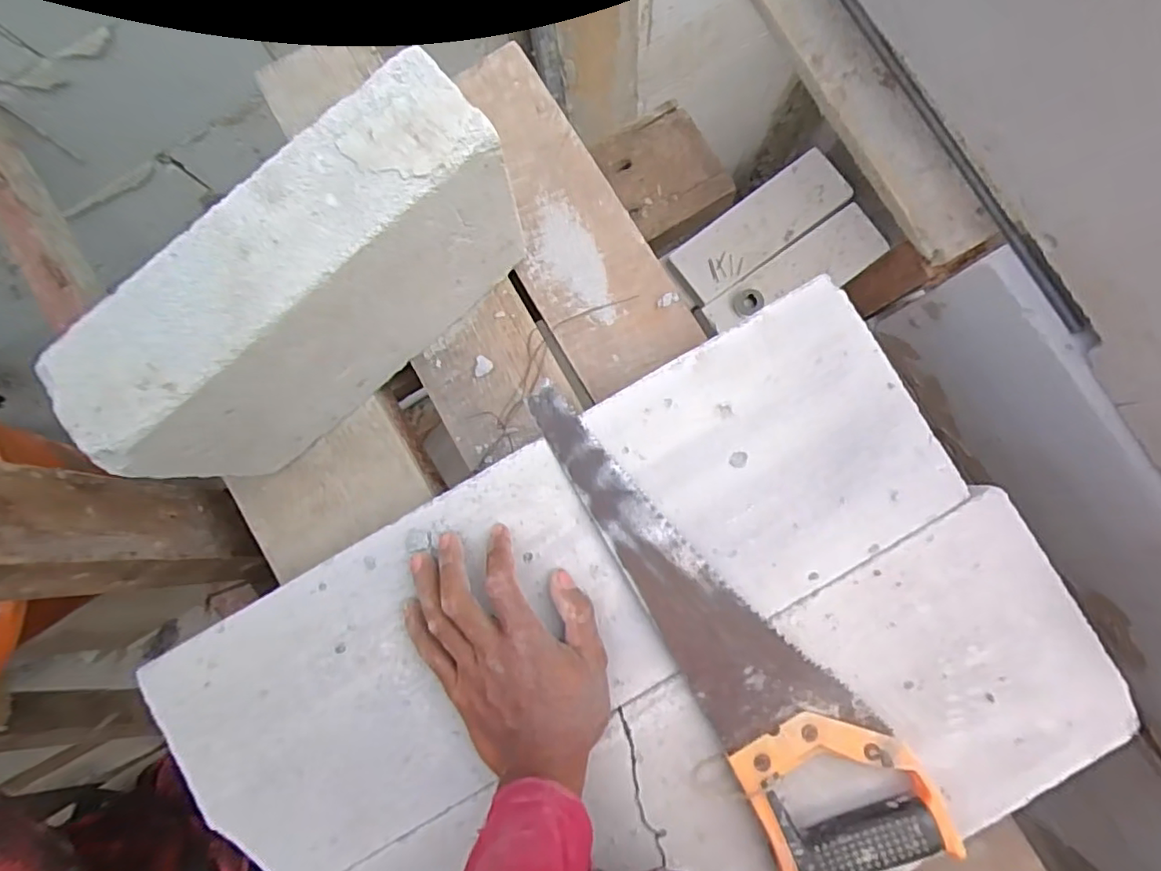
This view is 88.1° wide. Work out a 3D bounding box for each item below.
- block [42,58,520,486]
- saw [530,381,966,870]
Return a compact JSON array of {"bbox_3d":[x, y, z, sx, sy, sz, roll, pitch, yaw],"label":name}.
[{"bbox_3d":[-0.172,-0.095,0.433,0.290,0.209,0.074,-42,85,0],"label":"block"},{"bbox_3d":[0.094,0.129,0.428,0.109,0.025,0.400,-35,85,-3],"label":"saw"}]

